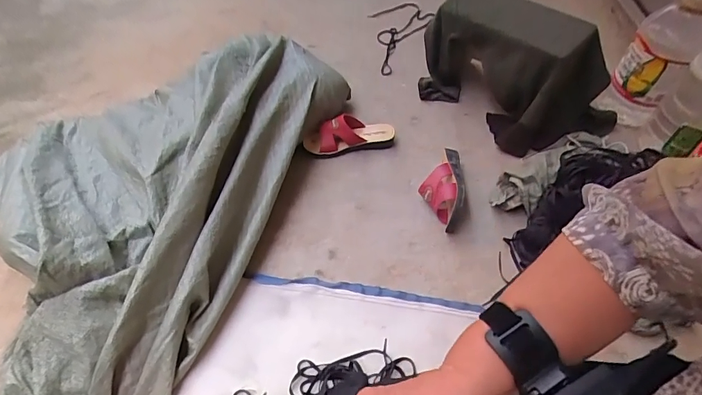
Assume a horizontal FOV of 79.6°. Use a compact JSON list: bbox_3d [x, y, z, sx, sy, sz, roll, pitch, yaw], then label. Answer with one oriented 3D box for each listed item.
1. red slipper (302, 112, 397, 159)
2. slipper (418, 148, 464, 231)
[{"bbox_3d":[-0.004,-0.165,1.073,0.235,0.082,0.093,-8,50,-4],"label":"red slipper"},{"bbox_3d":[0.206,-0.027,0.952,0.093,0.097,0.216,8,51,9],"label":"slipper"}]

